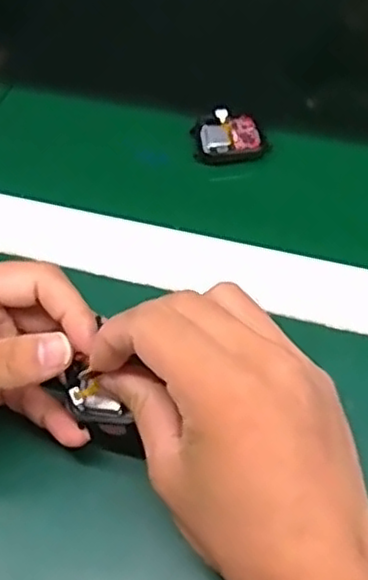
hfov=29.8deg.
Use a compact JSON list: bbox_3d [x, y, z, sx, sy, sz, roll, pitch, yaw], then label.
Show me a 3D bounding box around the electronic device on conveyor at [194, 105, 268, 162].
[{"bbox_3d":[0.029,-0.100,0.441,0.044,0.011,0.037,-5,55,1],"label":"electronic device on conveyor"}]

